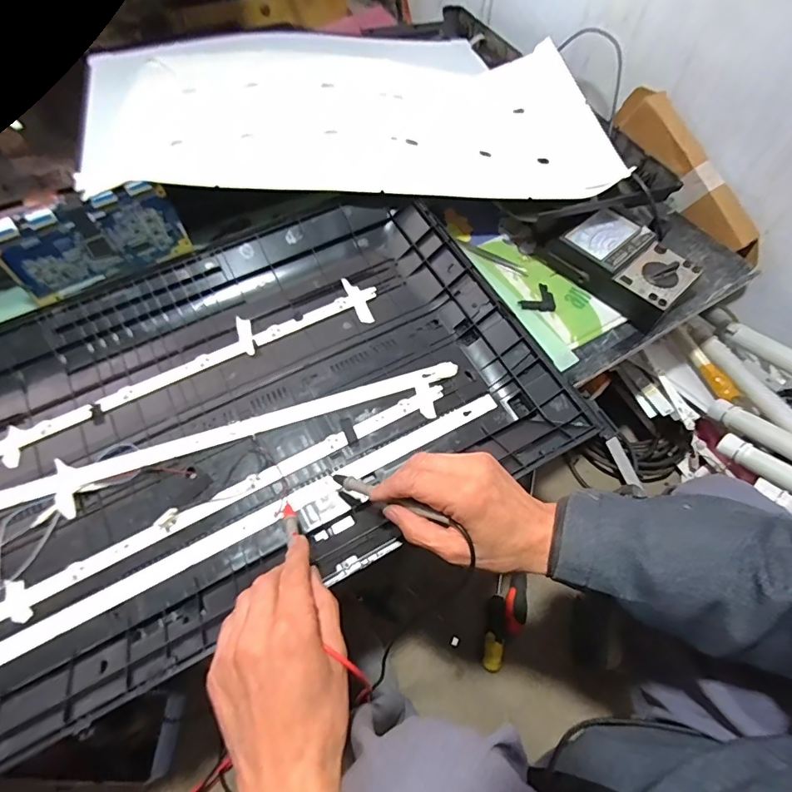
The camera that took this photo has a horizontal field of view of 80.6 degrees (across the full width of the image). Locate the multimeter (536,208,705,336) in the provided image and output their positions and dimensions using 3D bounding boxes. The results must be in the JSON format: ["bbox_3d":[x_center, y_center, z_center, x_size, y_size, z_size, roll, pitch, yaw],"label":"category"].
[{"bbox_3d":[0.299,-0.181,0.629,0.114,0.050,0.179,-39,66,-23],"label":"multimeter"}]

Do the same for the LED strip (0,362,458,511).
[{"bbox_3d":[-0.196,0.048,0.481,0.548,0.008,0.022,-16,62,-10],"label":"LED strip"}]

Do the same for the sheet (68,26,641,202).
[{"bbox_3d":[-0.080,-0.469,0.747,0.748,0.075,0.446,-2,58,-4],"label":"sheet"}]

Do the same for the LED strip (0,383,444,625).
[{"bbox_3d":[-0.165,0.098,0.453,0.488,0.009,0.032,-25,63,-14],"label":"LED strip"}]

